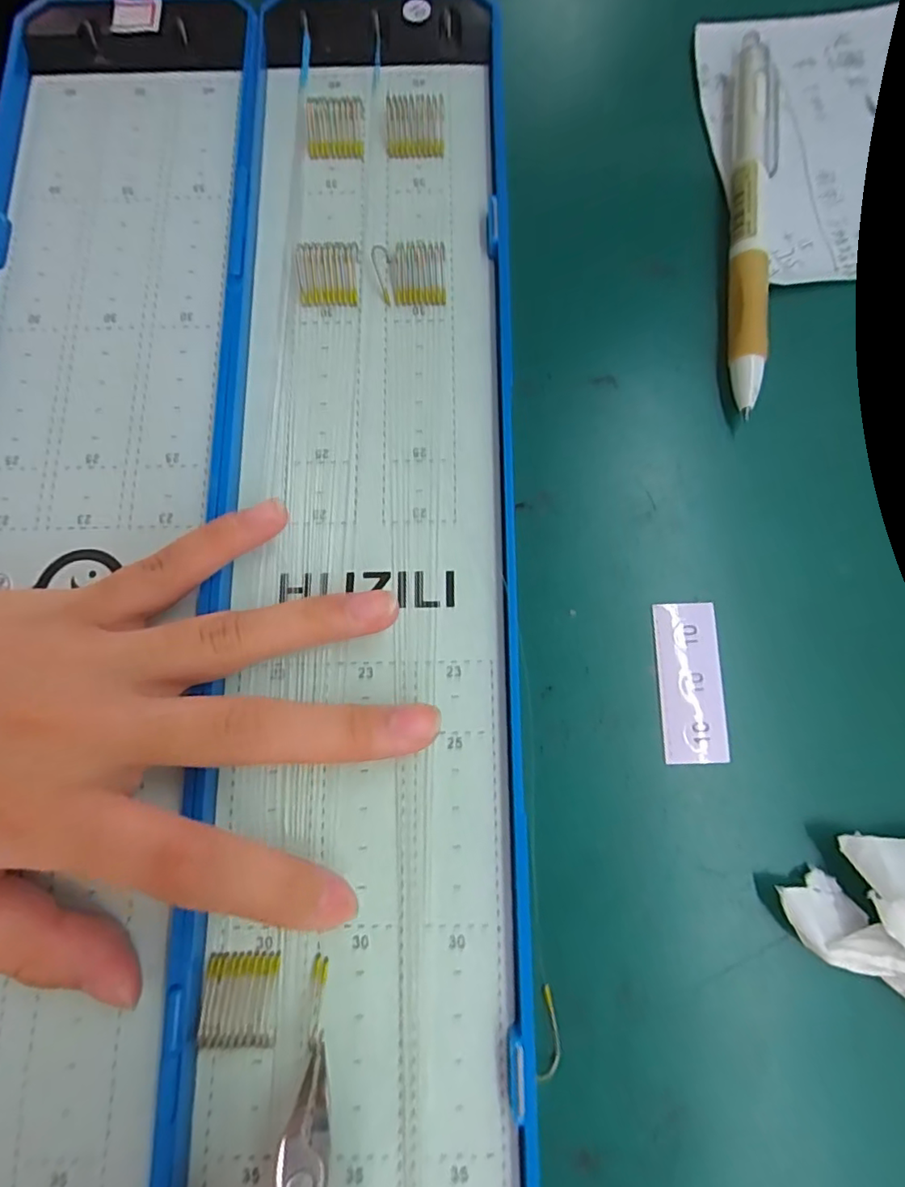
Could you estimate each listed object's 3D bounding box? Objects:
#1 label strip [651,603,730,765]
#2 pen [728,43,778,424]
[{"bbox_3d":[0.069,0.026,0.166,0.018,0.004,0.045,-1,79,0],"label":"label strip"},{"bbox_3d":[0.100,-0.124,0.190,0.015,0.012,0.136,5,78,4],"label":"pen"}]

